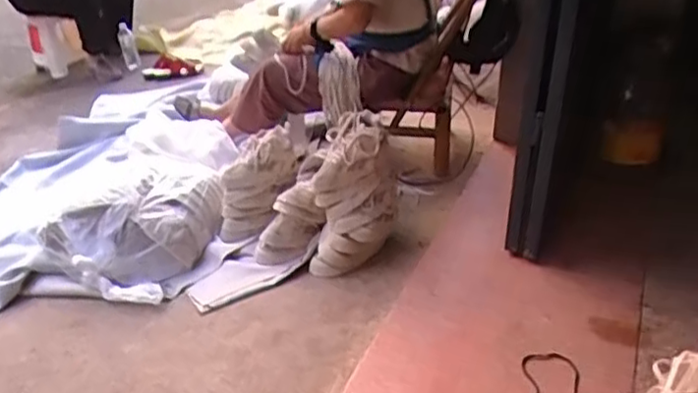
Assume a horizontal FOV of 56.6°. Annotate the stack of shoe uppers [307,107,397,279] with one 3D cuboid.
[{"bbox_3d":[0.011,0.001,1.566,0.194,0.319,0.221,0,29,6],"label":"stack of shoe uppers"}]

